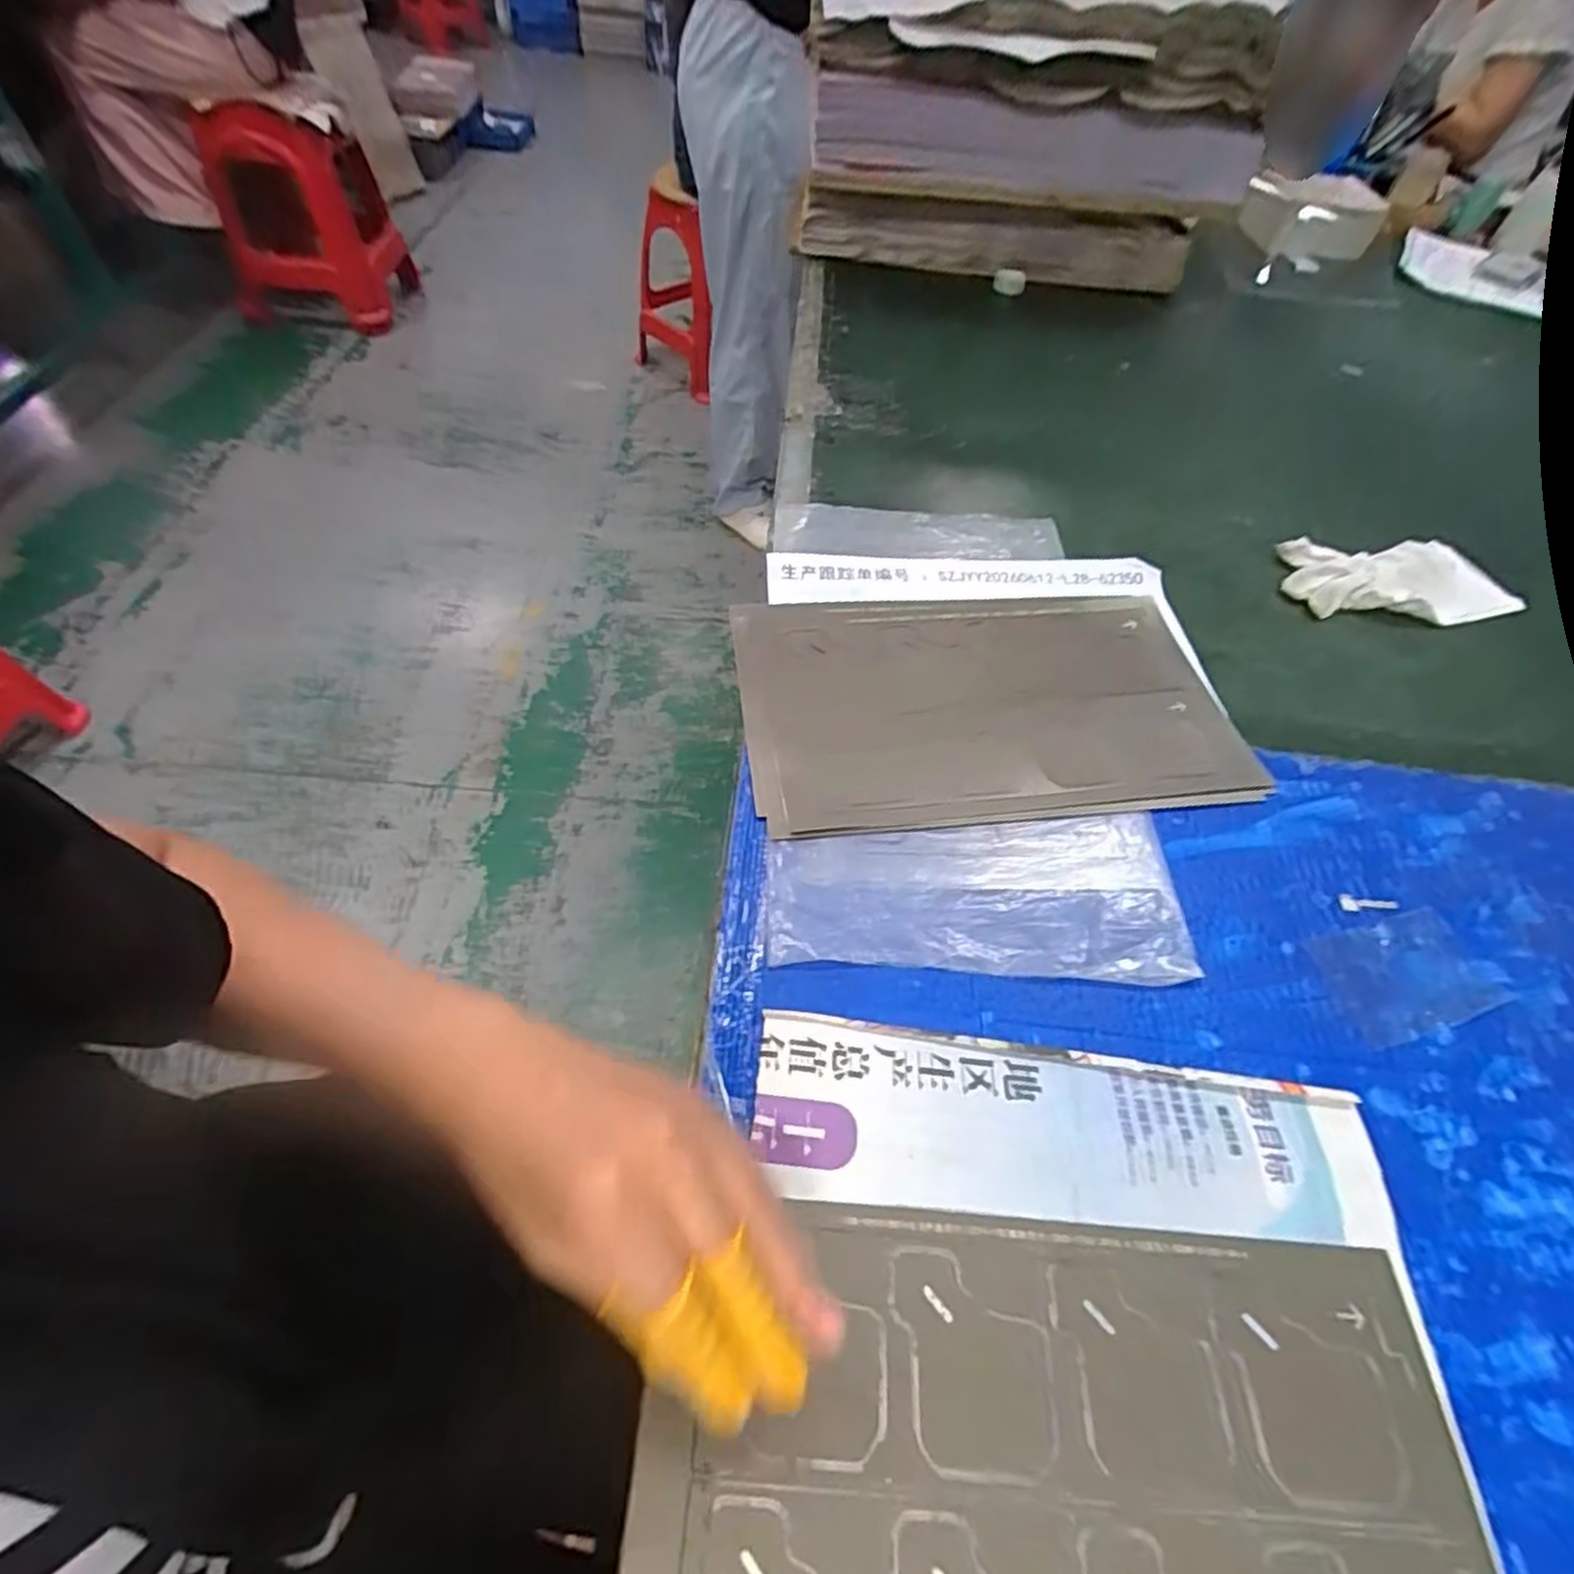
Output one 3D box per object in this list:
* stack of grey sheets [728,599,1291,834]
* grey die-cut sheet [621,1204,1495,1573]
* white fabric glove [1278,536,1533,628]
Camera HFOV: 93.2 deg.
[{"bbox_3d":[0.127,-0.060,0.480,0.311,0.009,0.192,-4,54,-8],"label":"stack of grey sheets"},{"bbox_3d":[0.095,0.251,0.258,0.290,0.004,0.173,5,54,-1],"label":"grey die-cut sheet"},{"bbox_3d":[0.475,-0.159,0.579,0.182,0.024,0.085,-3,54,-7],"label":"white fabric glove"}]

